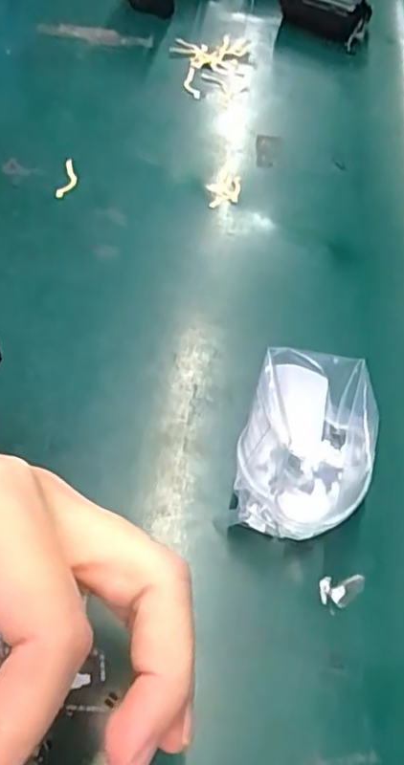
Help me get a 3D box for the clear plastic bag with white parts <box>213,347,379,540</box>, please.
[{"bbox_3d":[0.046,0.031,0.275,0.059,0.057,0.071,19,56,10],"label":"clear plastic bag with white parts"}]

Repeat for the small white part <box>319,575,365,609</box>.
[{"bbox_3d":[0.060,0.088,0.270,0.020,0.004,0.013,-4,55,-3],"label":"small white part"}]

